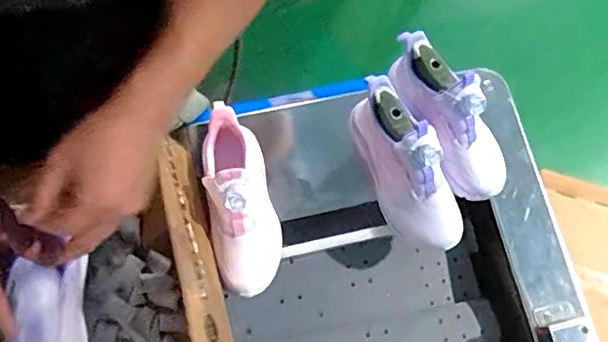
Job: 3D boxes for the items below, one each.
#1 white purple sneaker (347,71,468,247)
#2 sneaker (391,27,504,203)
[{"bbox_3d":[0.123,-0.006,0.710,0.074,0.117,0.221,-30,77,-10],"label":"white purple sneaker"},{"bbox_3d":[0.181,-0.069,0.725,0.087,0.119,0.233,-31,94,-10],"label":"sneaker"}]

